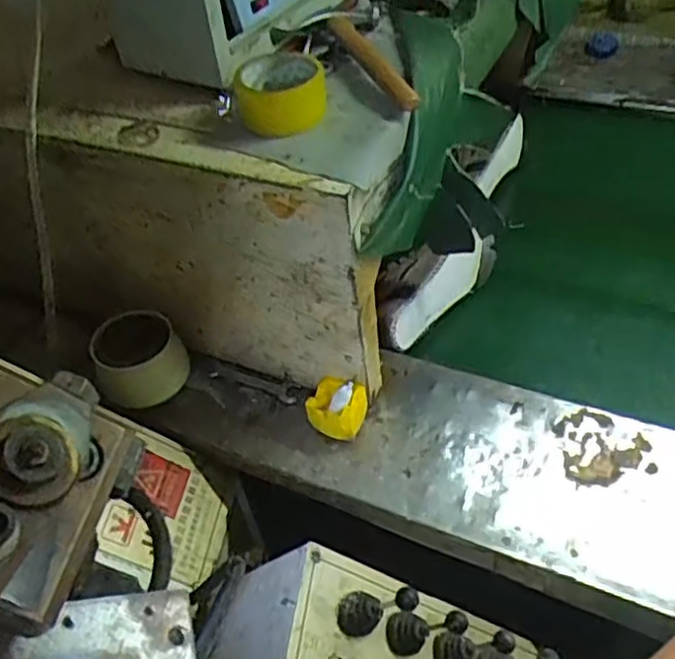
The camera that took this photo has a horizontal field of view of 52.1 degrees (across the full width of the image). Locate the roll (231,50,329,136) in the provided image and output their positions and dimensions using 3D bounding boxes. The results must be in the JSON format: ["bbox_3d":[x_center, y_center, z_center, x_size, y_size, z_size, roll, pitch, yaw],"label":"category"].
[{"bbox_3d":[-0.060,-0.257,0.752,0.097,0.049,0.090,-3,47,4],"label":"roll"}]

